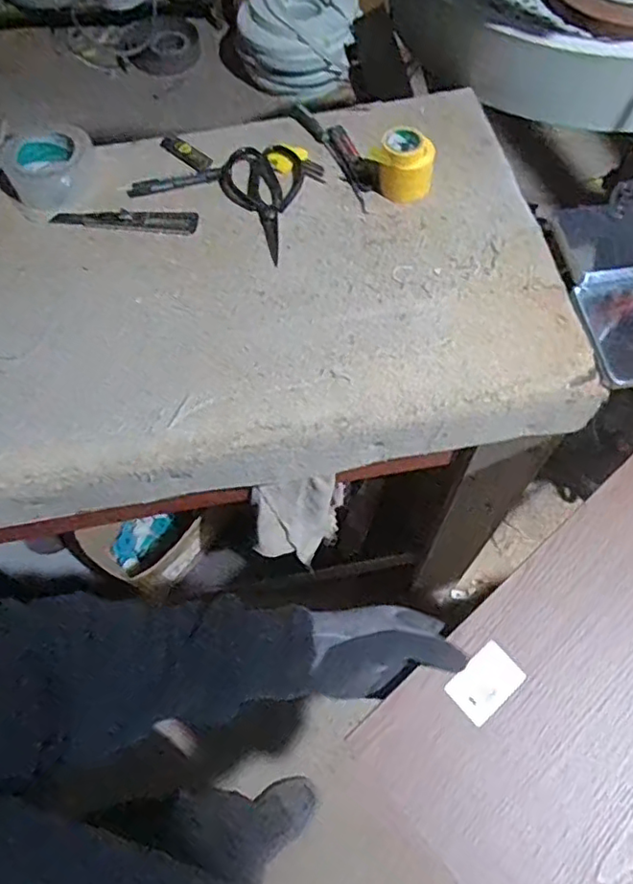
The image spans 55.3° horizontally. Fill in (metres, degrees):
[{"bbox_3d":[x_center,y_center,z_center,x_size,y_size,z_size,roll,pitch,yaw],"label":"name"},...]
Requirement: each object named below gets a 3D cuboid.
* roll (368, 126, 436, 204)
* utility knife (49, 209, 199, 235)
[{"bbox_3d":[0.109,-0.345,0.753,0.058,0.066,0.063,0,65,0],"label":"roll"},{"bbox_3d":[-0.244,-0.287,0.779,0.190,0.019,0.033,1,65,1],"label":"utility knife"}]

